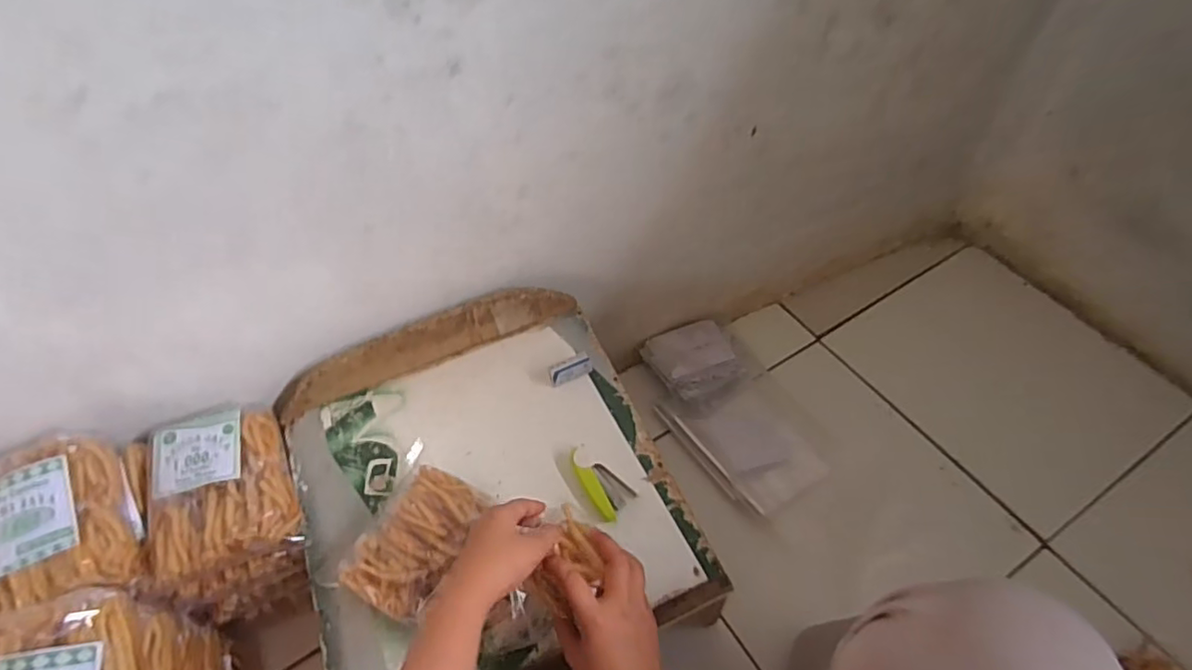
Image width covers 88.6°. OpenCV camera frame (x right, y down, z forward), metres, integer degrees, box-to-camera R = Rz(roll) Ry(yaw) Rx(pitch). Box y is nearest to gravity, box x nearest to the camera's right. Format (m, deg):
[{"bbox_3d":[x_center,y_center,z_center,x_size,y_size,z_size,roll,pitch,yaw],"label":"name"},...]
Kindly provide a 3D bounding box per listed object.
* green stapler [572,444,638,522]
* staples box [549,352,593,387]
[{"bbox_3d":[0.001,0.161,0.670,0.082,0.026,0.043,37,64,27],"label":"green stapler"},{"bbox_3d":[-0.032,0.042,0.750,0.052,0.022,0.022,-23,55,-12],"label":"staples box"}]

